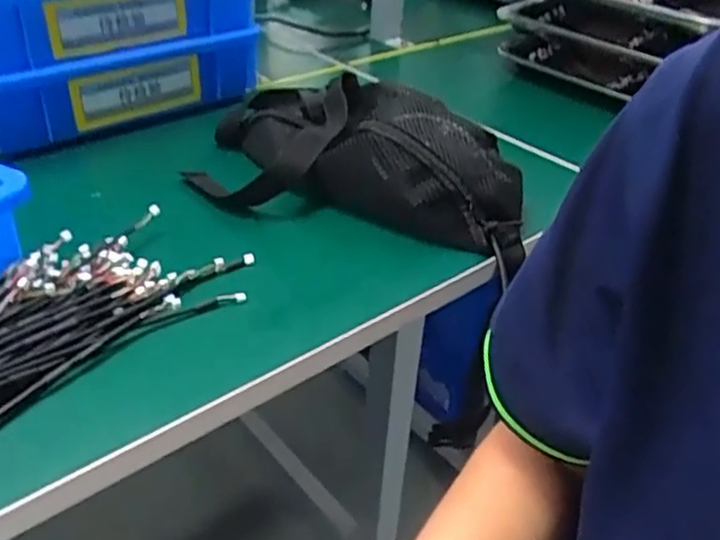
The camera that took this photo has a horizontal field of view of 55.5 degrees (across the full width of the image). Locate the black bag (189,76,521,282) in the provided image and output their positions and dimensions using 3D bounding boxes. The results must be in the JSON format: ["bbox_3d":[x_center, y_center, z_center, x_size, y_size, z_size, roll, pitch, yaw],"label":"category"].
[{"bbox_3d":[0.002,-0.098,0.572,0.275,0.078,0.154,12,32,11],"label":"black bag"}]

